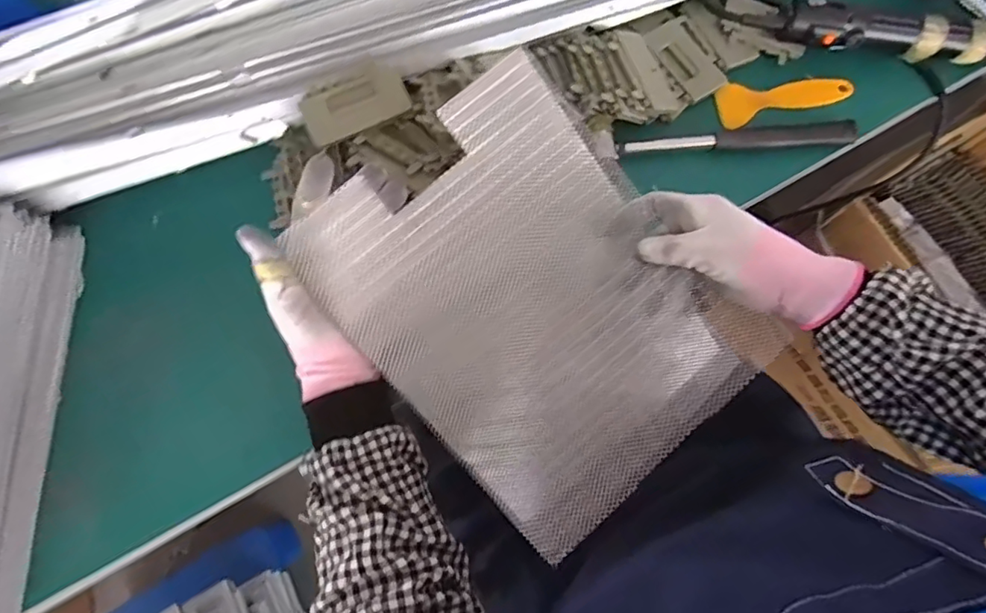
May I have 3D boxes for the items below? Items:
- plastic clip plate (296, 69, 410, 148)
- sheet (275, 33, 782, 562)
[{"bbox_3d":[-0.115,-0.169,0.450,0.085,0.015,0.047,-25,76,-6],"label":"plastic clip plate"},{"bbox_3d":[0.042,-0.008,0.440,0.269,0.057,0.324,-42,93,-8],"label":"sheet"}]

